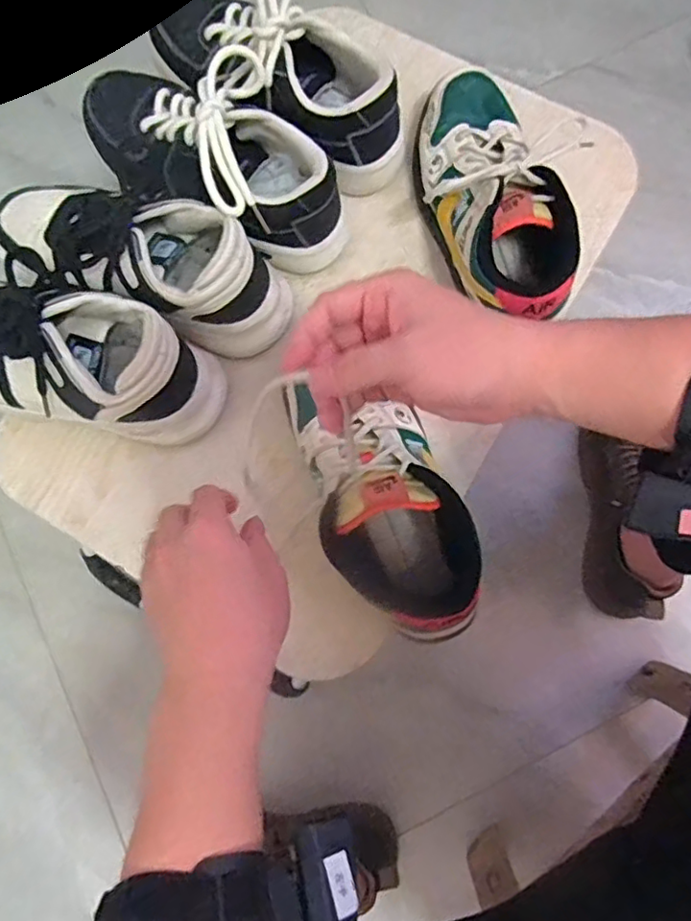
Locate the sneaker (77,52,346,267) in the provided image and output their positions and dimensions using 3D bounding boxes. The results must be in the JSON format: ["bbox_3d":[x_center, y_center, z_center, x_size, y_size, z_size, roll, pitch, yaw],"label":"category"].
[{"bbox_3d":[-0.116,-0.278,0.529,0.263,0.100,0.119,35,82,8],"label":"sneaker"}]

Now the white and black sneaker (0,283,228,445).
[{"bbox_3d":[-0.237,-0.088,0.494,0.264,0.090,0.098,14,79,4],"label":"white and black sneaker"}]

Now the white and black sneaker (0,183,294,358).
[{"bbox_3d":[-0.183,-0.178,0.512,0.261,0.090,0.093,23,80,6],"label":"white and black sneaker"}]

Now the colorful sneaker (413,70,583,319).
[{"bbox_3d":[0.122,-0.229,0.521,0.082,0.088,0.244,-11,79,-1],"label":"colorful sneaker"}]

